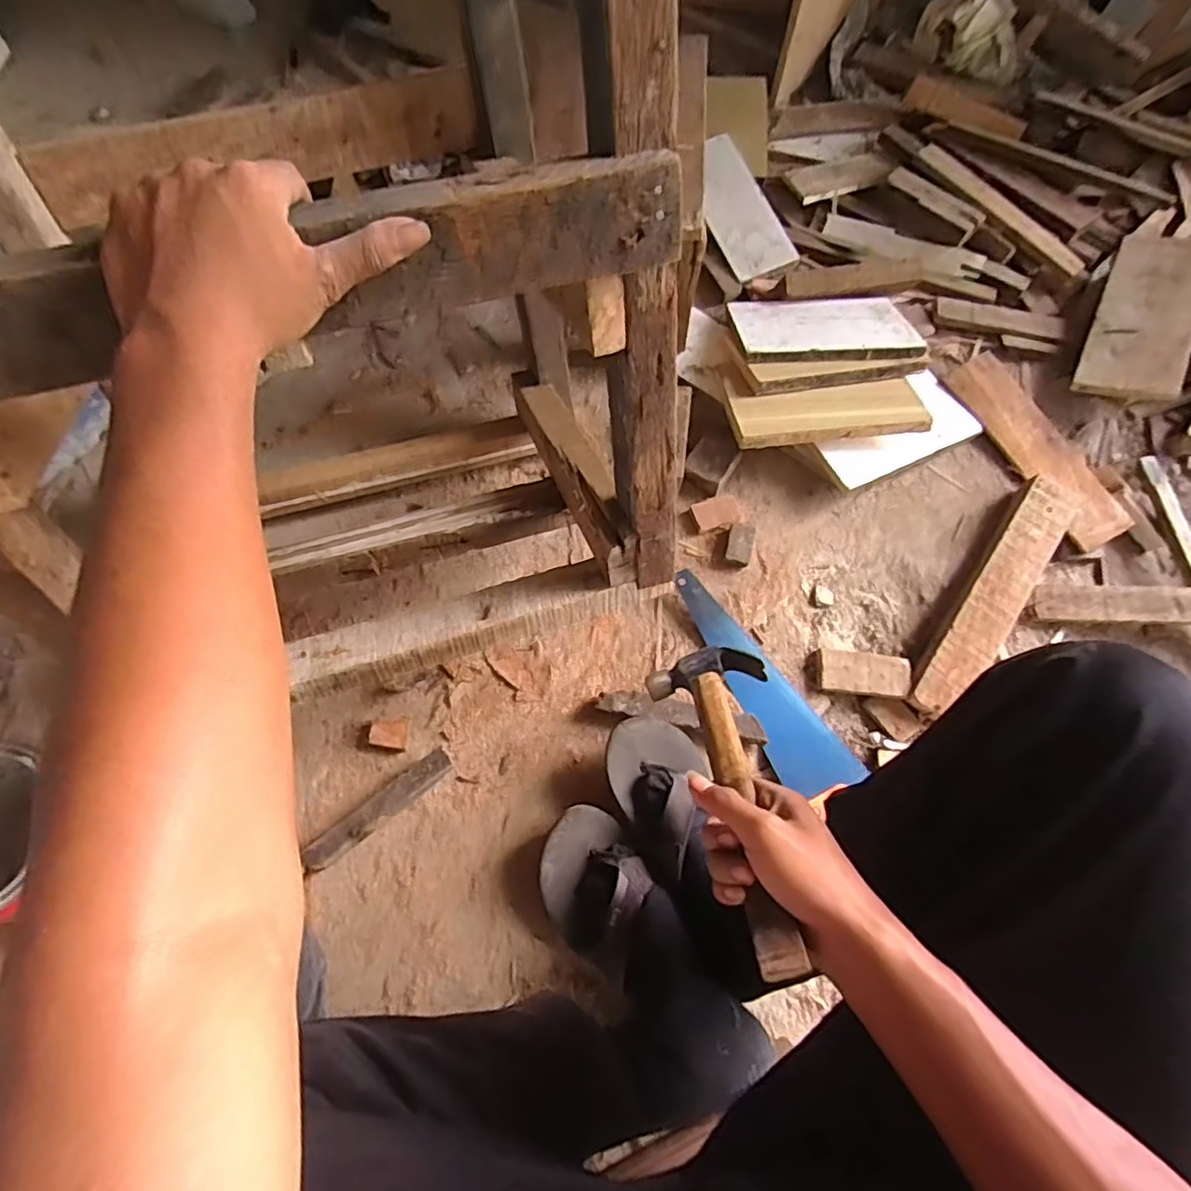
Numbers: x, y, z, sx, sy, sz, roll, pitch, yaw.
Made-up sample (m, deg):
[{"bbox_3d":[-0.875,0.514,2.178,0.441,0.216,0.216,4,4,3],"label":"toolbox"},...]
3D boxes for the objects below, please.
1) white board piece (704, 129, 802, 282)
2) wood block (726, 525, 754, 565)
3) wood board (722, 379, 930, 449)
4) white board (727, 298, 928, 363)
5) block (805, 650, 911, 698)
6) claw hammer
[{"bbox_3d":[0.222,-0.615,1.002,0.101,0.018,0.248,-25,80,5],"label":"white board piece"},{"bbox_3d":[0.188,-0.067,0.824,0.030,0.015,0.055,13,68,4],"label":"wood block"},{"bbox_3d":[0.309,-0.245,0.844,0.260,0.025,0.086,-7,68,-4],"label":"wood board"},{"bbox_3d":[0.325,-0.383,0.902,0.244,0.016,0.146,-1,52,-1],"label":"white board"},{"bbox_3d":[0.323,0.095,0.776,0.125,0.024,0.049,4,67,0],"label":"block"},{"bbox_3d":[0.100,0.133,0.445,0.087,0.033,0.247,-4,39,-3],"label":"claw hammer"}]

